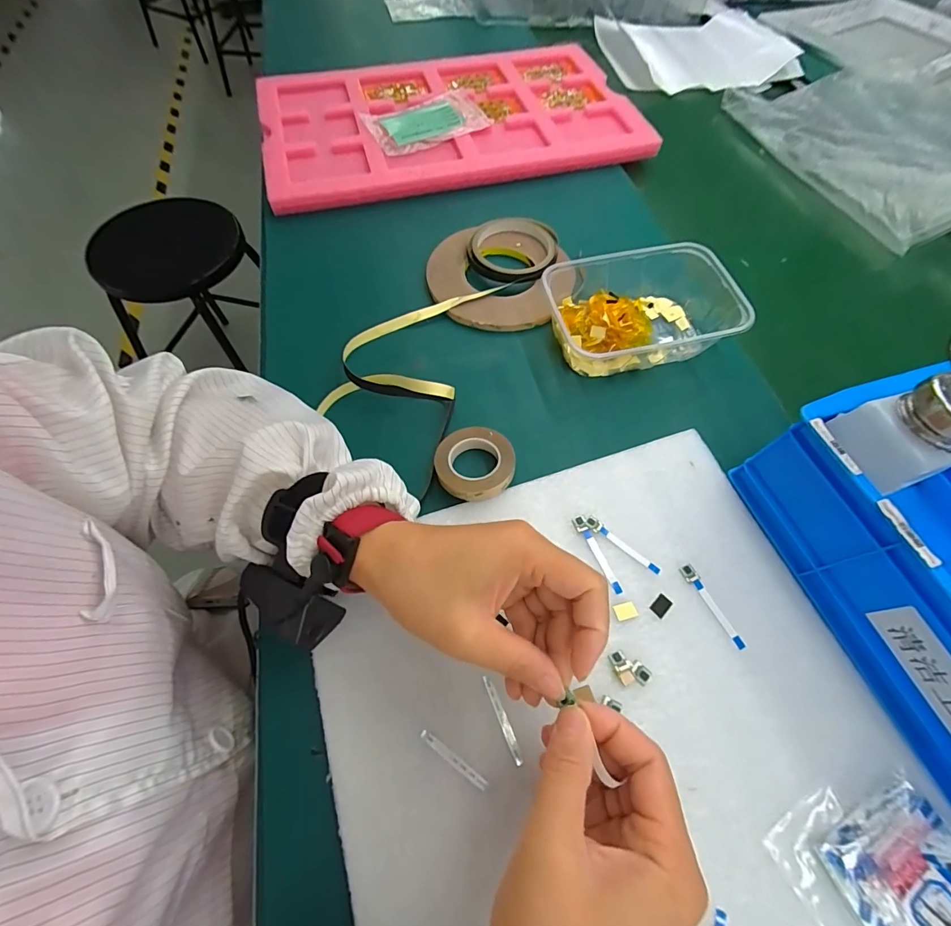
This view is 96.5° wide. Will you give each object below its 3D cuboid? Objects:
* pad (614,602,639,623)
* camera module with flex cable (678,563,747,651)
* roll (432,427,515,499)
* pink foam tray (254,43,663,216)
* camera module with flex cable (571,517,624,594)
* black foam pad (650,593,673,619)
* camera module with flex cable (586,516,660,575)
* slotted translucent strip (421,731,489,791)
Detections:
[{"bbox_3d":[0.103,0.101,0.288,0.015,0.004,0.010,-12,63,-7],"label":"pad"},{"bbox_3d":[0.164,0.097,0.291,0.010,0.004,0.060,-26,66,-13],"label":"camera module with flex cable"},{"bbox_3d":[0.001,0.000,0.337,0.060,0.017,0.063,0,62,-1],"label":"roll"},{"bbox_3d":[-0.042,-0.470,0.570,0.470,0.026,0.292,-13,63,-7],"label":"pink foam tray"},{"bbox_3d":[0.088,0.066,0.308,0.009,0.005,0.059,-19,64,-10],"label":"camera module with flex cable"},{"bbox_3d":[0.128,0.098,0.291,0.015,0.004,0.010,-40,69,-18],"label":"black foam pad"},{"bbox_3d":[0.108,0.059,0.309,0.060,0.004,0.008,36,68,17],"label":"camera module with flex cable"},{"bbox_3d":[-0.013,0.174,0.249,0.046,0.004,0.006,33,67,15],"label":"slotted translucent strip"}]

